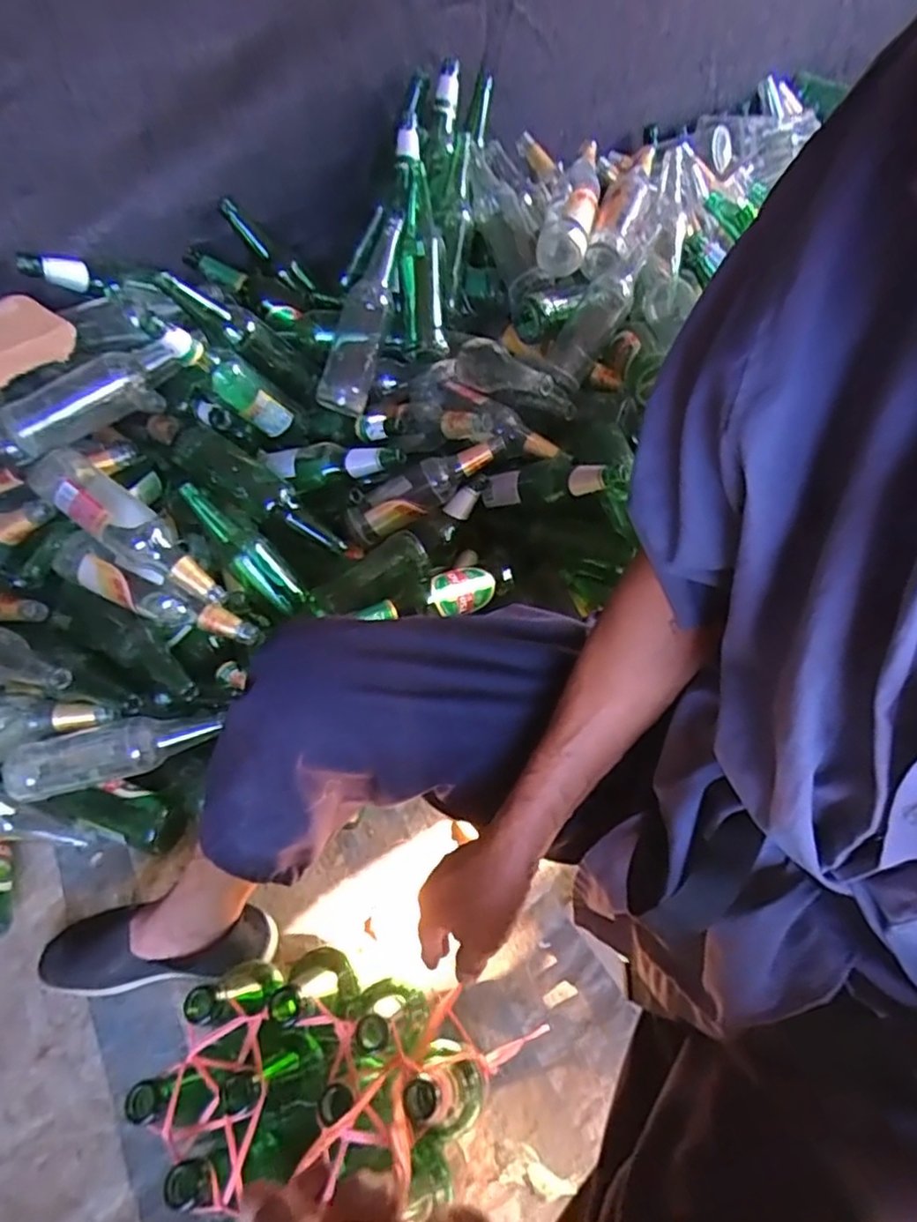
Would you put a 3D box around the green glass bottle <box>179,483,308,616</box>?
[{"bbox_3d":[-0.286,-0.083,0.833,0.208,0.054,0.055,49,67,-13],"label":"green glass bottle"}]

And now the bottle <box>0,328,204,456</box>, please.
[{"bbox_3d":[-0.439,-0.285,0.778,0.252,0.071,0.071,-25,59,3],"label":"bottle"}]

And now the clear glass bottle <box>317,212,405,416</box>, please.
[{"bbox_3d":[-0.137,-0.416,0.878,0.079,0.060,0.271,21,98,16],"label":"clear glass bottle"}]

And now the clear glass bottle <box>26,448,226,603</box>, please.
[{"bbox_3d":[-0.401,-0.097,0.776,0.261,0.070,0.073,39,64,-9],"label":"clear glass bottle"}]

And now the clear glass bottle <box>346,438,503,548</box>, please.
[{"bbox_3d":[-0.050,-0.183,0.909,0.255,0.055,0.059,-30,59,5],"label":"clear glass bottle"}]

